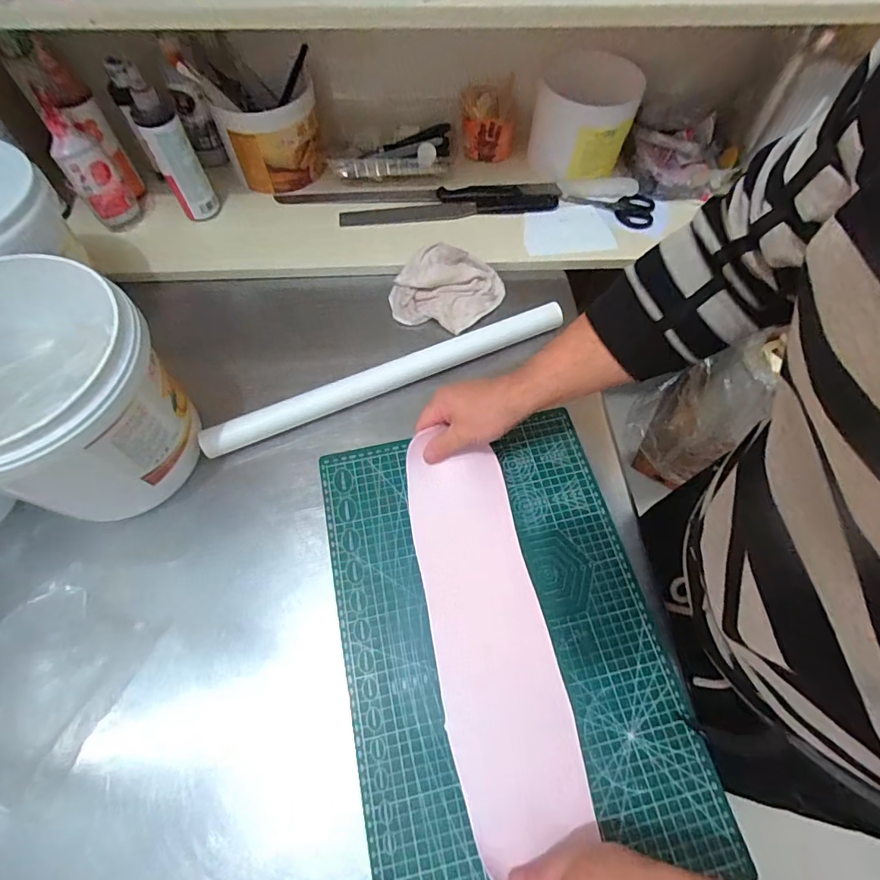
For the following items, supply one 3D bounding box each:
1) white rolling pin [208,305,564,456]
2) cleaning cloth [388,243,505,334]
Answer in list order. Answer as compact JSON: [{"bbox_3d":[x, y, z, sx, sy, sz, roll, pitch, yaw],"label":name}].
[{"bbox_3d":[-0.056,-0.080,0.567,0.452,0.024,0.028,-22,65,-11],"label":"white rolling pin"},{"bbox_3d":[0.009,-0.208,0.626,0.142,0.035,0.107,13,66,5],"label":"cleaning cloth"}]

